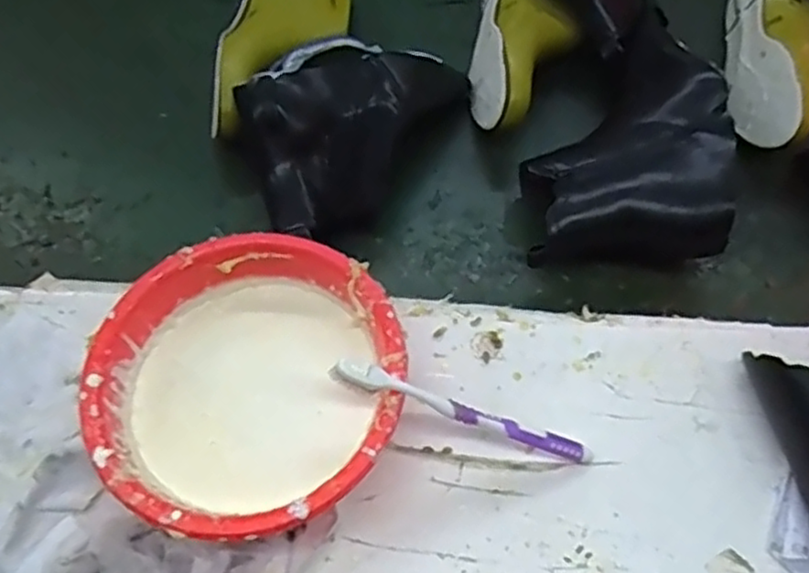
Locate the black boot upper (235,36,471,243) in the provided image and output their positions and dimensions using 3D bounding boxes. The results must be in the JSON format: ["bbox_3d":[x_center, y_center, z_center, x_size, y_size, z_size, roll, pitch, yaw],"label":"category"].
[{"bbox_3d":[-0.052,-0.144,0.605,0.147,0.089,0.235,29,64,19],"label":"black boot upper"}]

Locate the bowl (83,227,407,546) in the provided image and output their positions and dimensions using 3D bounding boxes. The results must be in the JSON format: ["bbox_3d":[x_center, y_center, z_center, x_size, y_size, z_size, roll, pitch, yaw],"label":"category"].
[{"bbox_3d":[-0.095,0.067,0.449,0.183,0.076,0.189,-1,59,2],"label":"bowl"}]

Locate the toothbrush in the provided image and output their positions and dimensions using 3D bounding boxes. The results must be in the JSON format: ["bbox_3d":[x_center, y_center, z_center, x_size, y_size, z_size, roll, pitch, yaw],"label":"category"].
[{"bbox_3d":[0.040,0.080,0.427,0.183,0.018,0.012,23,57,-20],"label":"toothbrush"}]

